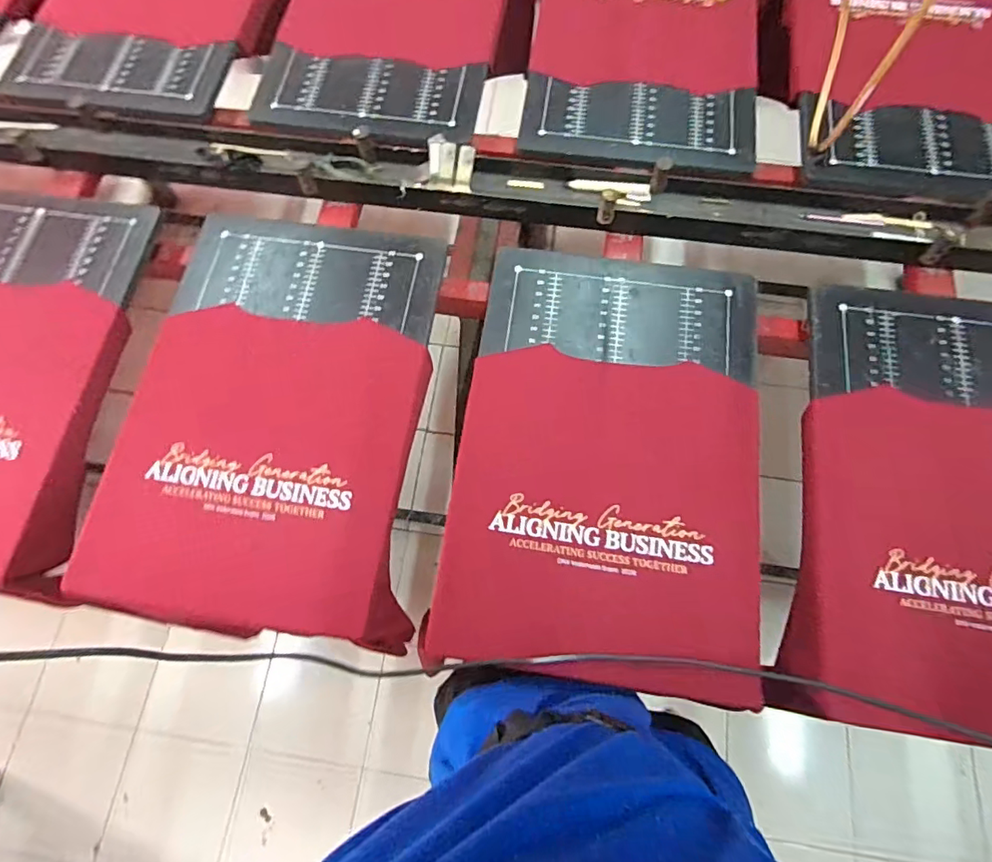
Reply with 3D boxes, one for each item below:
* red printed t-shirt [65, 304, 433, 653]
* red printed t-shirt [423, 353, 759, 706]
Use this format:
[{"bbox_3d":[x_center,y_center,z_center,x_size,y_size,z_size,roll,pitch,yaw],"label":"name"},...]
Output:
[{"bbox_3d":[-0.326,0.051,0.751,0.419,0.077,0.436,6,71,3],"label":"red printed t-shirt"},{"bbox_3d":[0.140,0.103,0.701,0.396,0.065,0.424,9,72,4],"label":"red printed t-shirt"}]

